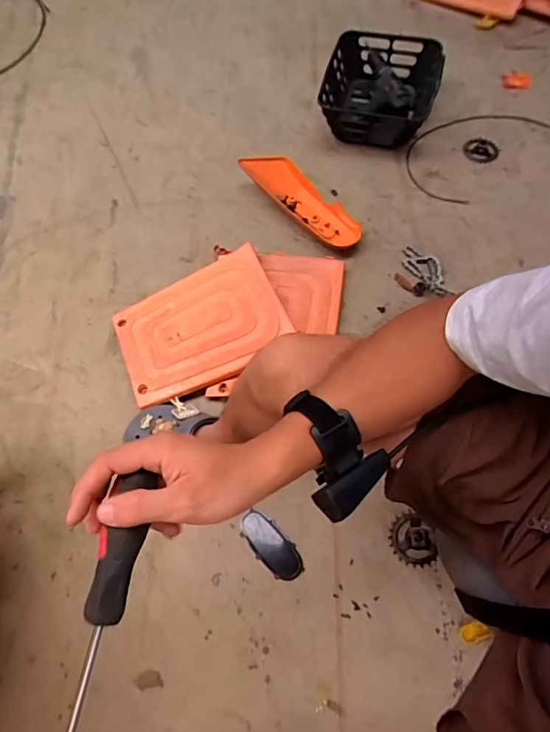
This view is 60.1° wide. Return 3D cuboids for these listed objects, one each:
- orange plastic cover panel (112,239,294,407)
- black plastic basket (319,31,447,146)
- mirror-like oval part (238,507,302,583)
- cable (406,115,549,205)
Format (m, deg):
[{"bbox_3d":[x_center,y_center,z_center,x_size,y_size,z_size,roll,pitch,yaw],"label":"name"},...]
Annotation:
[{"bbox_3d":[-0.152,-0.088,0.961,0.327,0.020,0.266,-25,63,0],"label":"orange plastic cover panel"},{"bbox_3d":[0.284,-0.750,1.292,0.297,0.137,0.338,10,65,7],"label":"black plastic basket"},{"bbox_3d":[-0.007,0.306,0.811,0.058,0.011,0.130,-42,70,-16],"label":"mirror-like oval part"},{"bbox_3d":[0.551,-0.583,1.253,0.472,0.021,0.261,-31,68,-15],"label":"cable"}]

